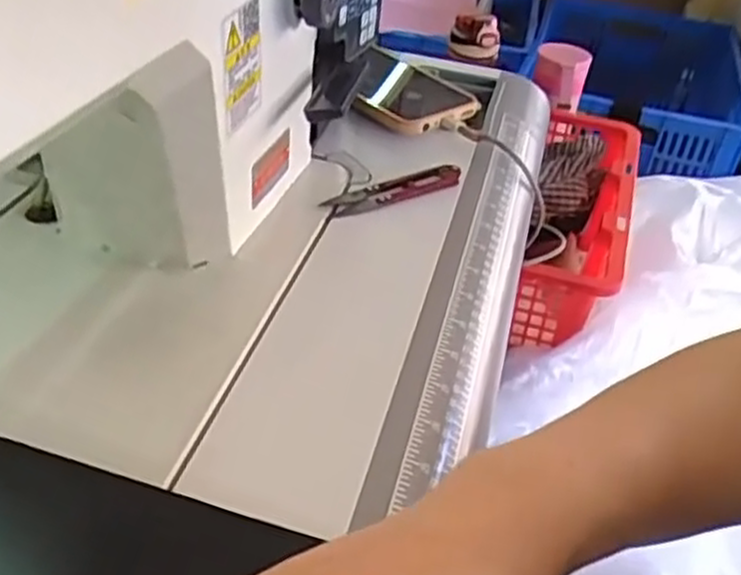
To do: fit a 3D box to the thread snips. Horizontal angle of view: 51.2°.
[{"bbox_3d":[0.017,-0.064,0.508,0.097,0.006,0.028,-16,43,-26],"label":"thread snips"}]

